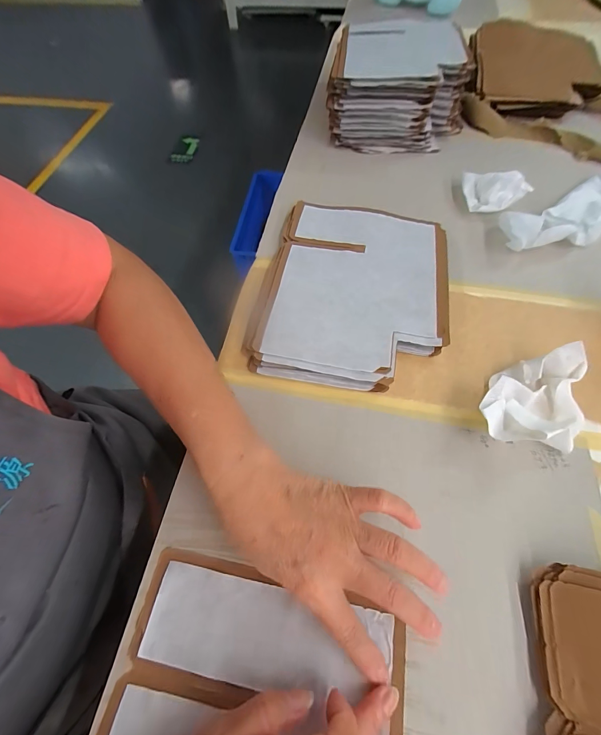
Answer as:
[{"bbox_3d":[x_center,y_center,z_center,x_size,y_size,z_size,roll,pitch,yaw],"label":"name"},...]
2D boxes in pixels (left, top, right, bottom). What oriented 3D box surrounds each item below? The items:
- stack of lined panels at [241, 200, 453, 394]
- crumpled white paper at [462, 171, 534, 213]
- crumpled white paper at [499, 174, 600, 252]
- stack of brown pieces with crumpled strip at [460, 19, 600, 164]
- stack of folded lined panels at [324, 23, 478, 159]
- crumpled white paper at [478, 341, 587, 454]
[{"bbox_3d":[0.064,-0.094,0.390,0.206,0.023,0.253,12,62,6],"label":"stack of lined panels"},{"bbox_3d":[0.277,-0.251,0.469,0.091,0.038,0.056,12,62,6],"label":"crumpled white paper"},{"bbox_3d":[0.369,-0.208,0.451,0.219,0.029,0.087,-24,64,-13],"label":"crumpled white paper"},{"bbox_3d":[0.470,-0.475,0.571,0.396,0.088,0.255,30,66,17],"label":"stack of brown pieces with crumpled strip"},{"bbox_3d":[0.170,-0.508,0.581,0.225,0.101,0.286,6,61,3],"label":"stack of folded lined panels"},{"bbox_3d":[0.222,0.034,0.309,0.125,0.040,0.085,-21,63,-12],"label":"crumpled white paper"}]

